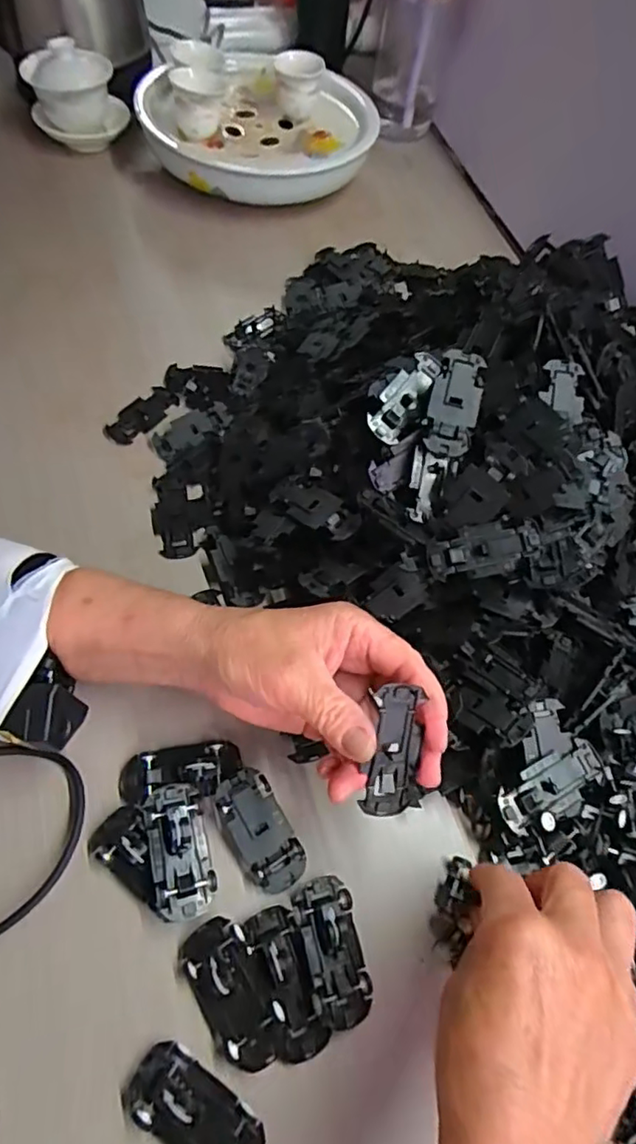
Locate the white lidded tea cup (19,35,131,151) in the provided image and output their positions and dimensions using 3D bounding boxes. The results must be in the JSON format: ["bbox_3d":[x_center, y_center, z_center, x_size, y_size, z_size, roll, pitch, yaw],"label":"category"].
[{"bbox_3d":[-0.256,-0.505,0.620,0.097,0.089,0.081,-15,64,-14],"label":"white lidded tea cup"}]

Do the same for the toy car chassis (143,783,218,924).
[{"bbox_3d":[-0.074,0.147,0.310,0.029,0.016,0.065,-12,63,-12],"label":"toy car chassis"}]

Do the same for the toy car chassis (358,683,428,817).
[{"bbox_3d":[0.037,0.087,0.283,0.026,0.007,0.063,5,96,0],"label":"toy car chassis"}]

